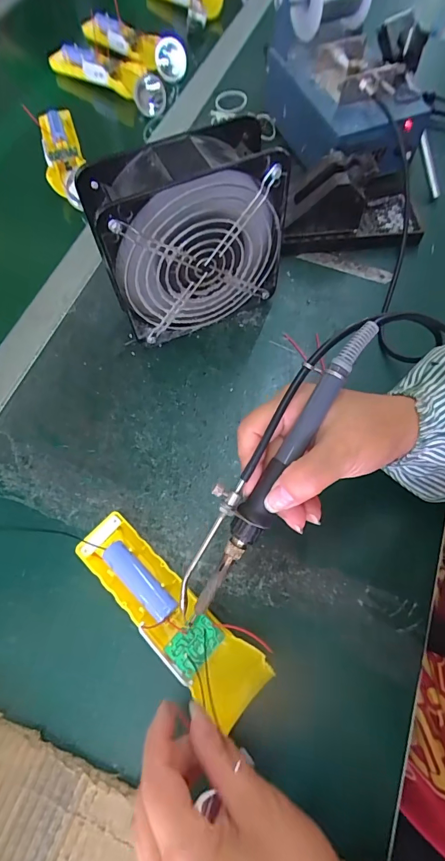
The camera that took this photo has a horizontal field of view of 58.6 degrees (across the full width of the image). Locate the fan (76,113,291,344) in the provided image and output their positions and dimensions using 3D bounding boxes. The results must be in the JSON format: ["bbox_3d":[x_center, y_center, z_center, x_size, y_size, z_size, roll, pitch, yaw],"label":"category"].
[{"bbox_3d":[-0.026,-0.156,0.342,0.150,0.151,0.061,-23,67,-10],"label":"fan"}]

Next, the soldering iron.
[{"bbox_3d":[0.029,0.020,0.237,0.032,0.024,0.203,31,92,16],"label":"soldering iron"}]

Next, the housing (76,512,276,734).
[{"bbox_3d":[-0.039,0.125,0.281,0.163,0.031,0.043,41,74,18],"label":"housing"}]

